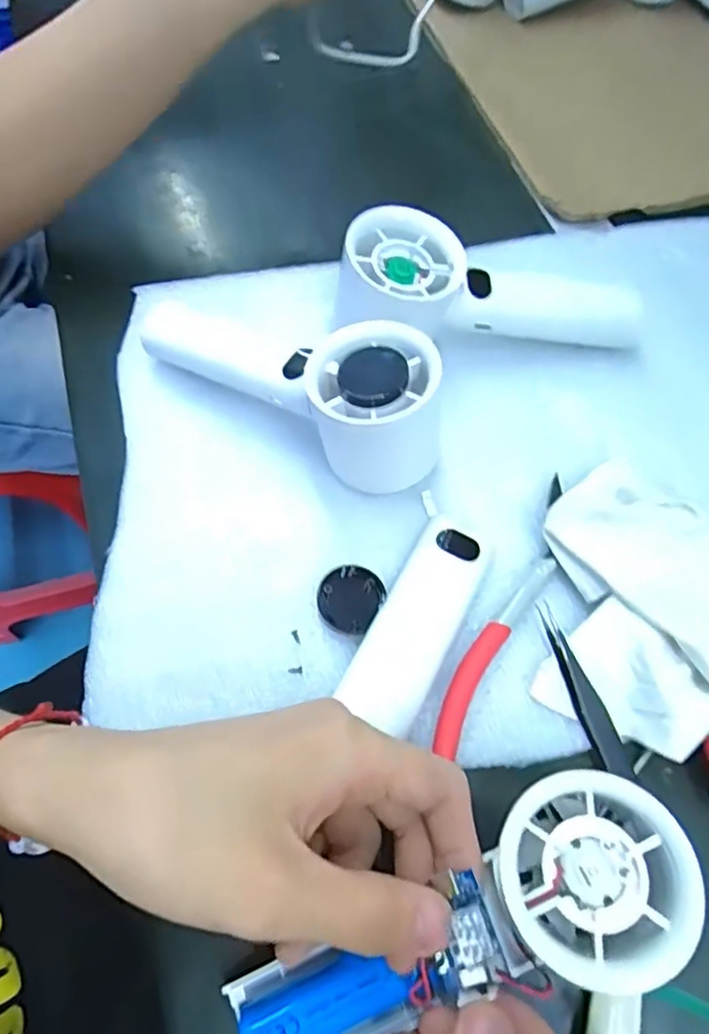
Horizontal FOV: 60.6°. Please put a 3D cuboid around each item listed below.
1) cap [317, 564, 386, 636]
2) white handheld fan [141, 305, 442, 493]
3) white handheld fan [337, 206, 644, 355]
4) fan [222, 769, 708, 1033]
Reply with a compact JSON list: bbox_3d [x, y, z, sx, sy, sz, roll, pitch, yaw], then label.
[{"bbox_3d":[-0.001,0.035,0.266,0.027,0.008,0.029,1,65,-2],"label":"cap"},{"bbox_3d":[-0.036,-0.075,0.286,0.171,0.060,0.052,33,68,13],"label":"white handheld fan"},{"bbox_3d":[0.069,-0.110,0.312,0.166,0.049,0.059,3,65,-17],"label":"white handheld fan"},{"bbox_3d":[0.030,0.134,0.191,0.154,0.026,0.053,-29,69,5],"label":"fan"}]

